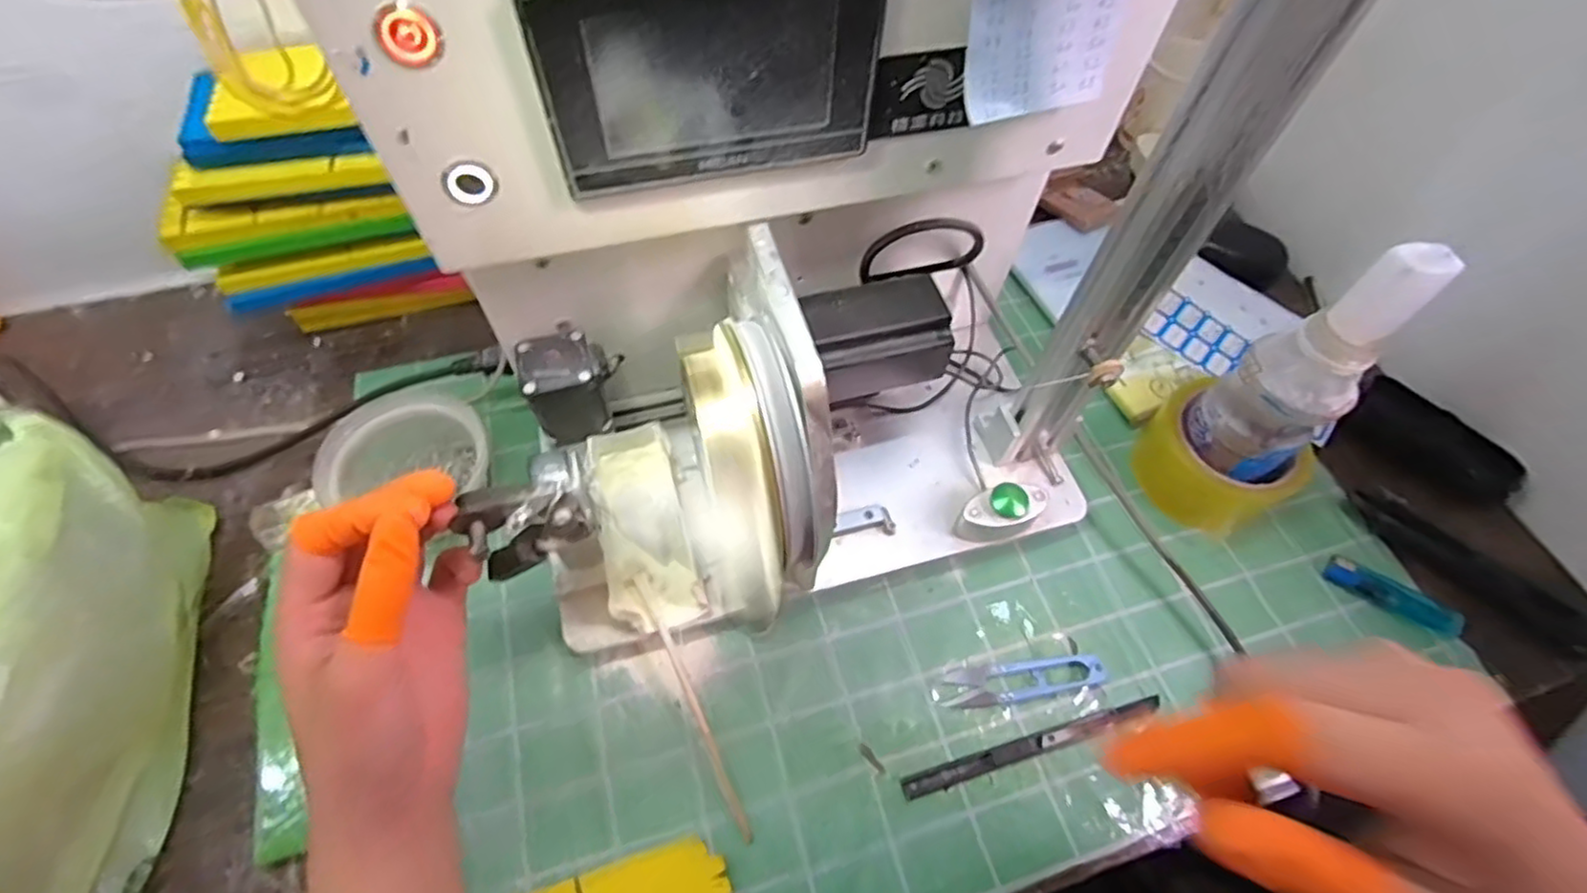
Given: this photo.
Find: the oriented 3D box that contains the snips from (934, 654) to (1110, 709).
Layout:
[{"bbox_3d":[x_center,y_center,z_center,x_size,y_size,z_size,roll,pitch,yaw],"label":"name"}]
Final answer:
[{"bbox_3d":[0.141,0.143,0.420,0.099,0.012,0.024,-4,60,-6],"label":"snips"}]

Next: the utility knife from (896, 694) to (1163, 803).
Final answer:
[{"bbox_3d":[0.143,0.175,0.403,0.164,0.008,0.012,-13,61,-11],"label":"utility knife"}]

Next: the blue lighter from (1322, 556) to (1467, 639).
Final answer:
[{"bbox_3d":[0.398,0.100,0.455,0.082,0.013,0.020,31,62,14],"label":"blue lighter"}]

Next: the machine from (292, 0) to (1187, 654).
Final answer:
[{"bbox_3d":[0.013,-0.083,0.342,0.340,0.327,0.214,-16,62,-13],"label":"machine"}]

